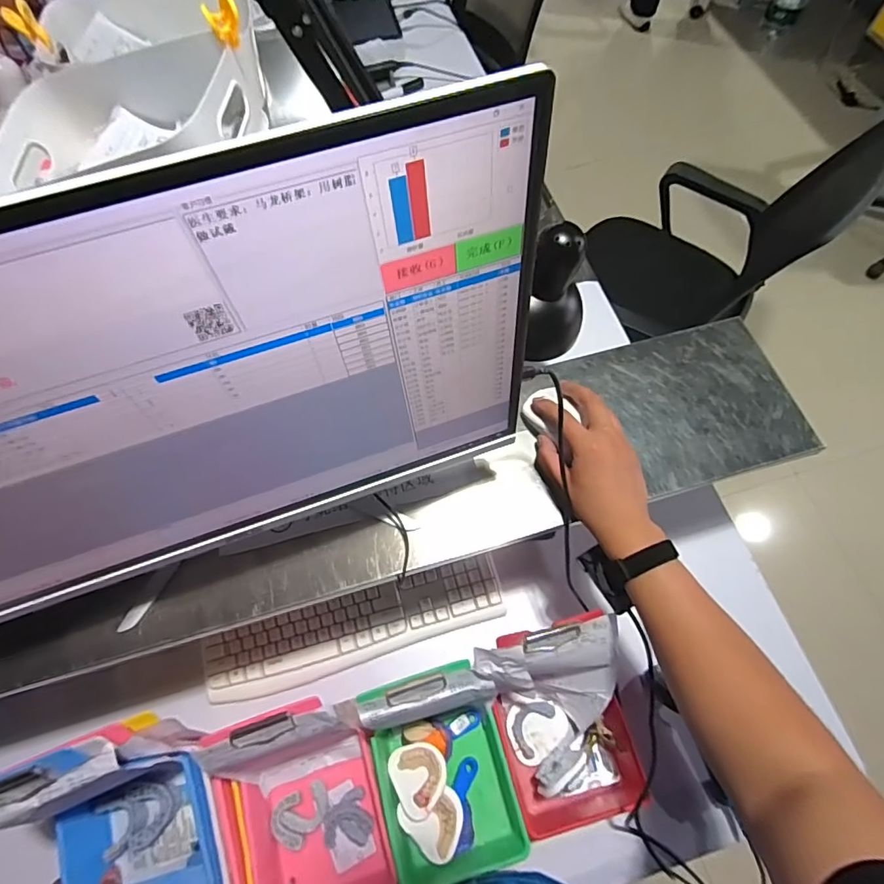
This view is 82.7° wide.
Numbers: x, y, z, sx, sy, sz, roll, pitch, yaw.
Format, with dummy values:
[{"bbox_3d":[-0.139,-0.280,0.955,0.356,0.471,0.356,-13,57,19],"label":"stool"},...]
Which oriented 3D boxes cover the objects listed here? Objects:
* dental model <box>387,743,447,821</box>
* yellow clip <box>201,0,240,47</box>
[{"bbox_3d":[-0.027,0.411,0.611,0.066,0.029,0.075,-13,67,-5],"label":"dental model"},{"bbox_3d":[-0.232,-0.444,0.535,0.013,0.050,0.038,32,71,13],"label":"yellow clip"}]

